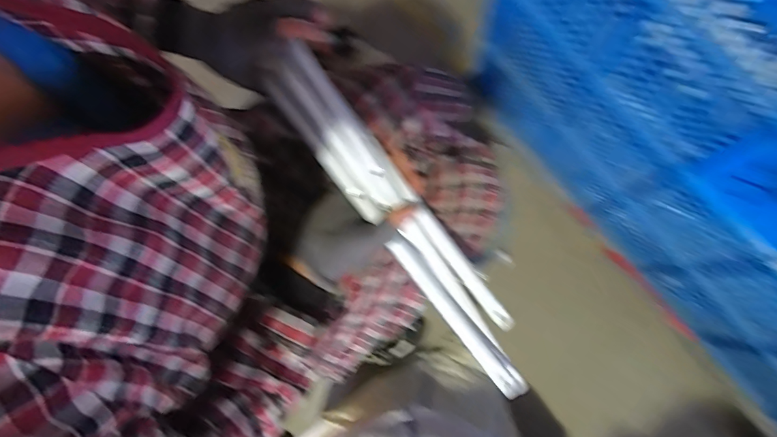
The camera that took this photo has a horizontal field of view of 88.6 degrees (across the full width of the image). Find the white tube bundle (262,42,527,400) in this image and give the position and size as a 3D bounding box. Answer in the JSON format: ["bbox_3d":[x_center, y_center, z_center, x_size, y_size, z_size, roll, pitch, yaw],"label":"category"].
[{"bbox_3d":[0.006,-0.007,0.399,0.058,0.027,0.394,-36,83,-6],"label":"white tube bundle"}]

